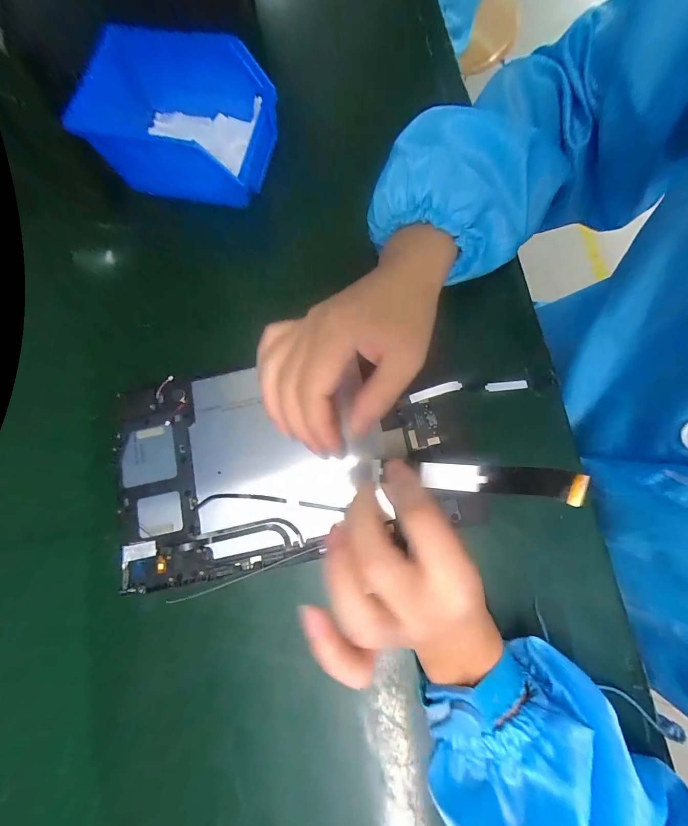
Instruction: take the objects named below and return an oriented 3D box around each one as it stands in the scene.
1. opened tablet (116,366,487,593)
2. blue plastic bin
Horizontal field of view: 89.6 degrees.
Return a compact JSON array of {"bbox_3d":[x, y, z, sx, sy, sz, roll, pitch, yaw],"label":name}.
[{"bbox_3d":[-0.045,0.034,0.256,0.246,0.010,0.144,-10,80,-1],"label":"opened tablet"},{"bbox_3d":[-0.152,-0.257,0.307,0.165,0.063,0.109,10,80,3],"label":"blue plastic bin"}]

